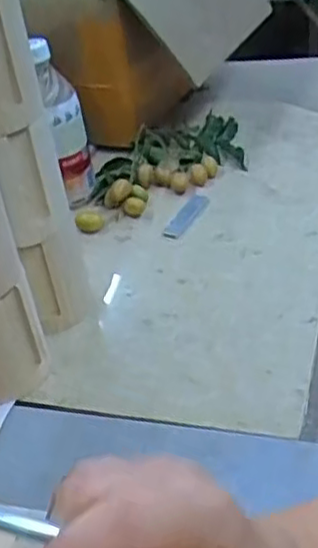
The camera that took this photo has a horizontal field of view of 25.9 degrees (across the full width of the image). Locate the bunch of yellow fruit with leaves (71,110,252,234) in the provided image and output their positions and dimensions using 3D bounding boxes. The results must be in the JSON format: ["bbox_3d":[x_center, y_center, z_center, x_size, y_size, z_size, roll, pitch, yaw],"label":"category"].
[{"bbox_3d":[0.004,-0.131,0.835,0.271,0.040,0.113,-24,39,-23],"label":"bunch of yellow fruit with leaves"}]

